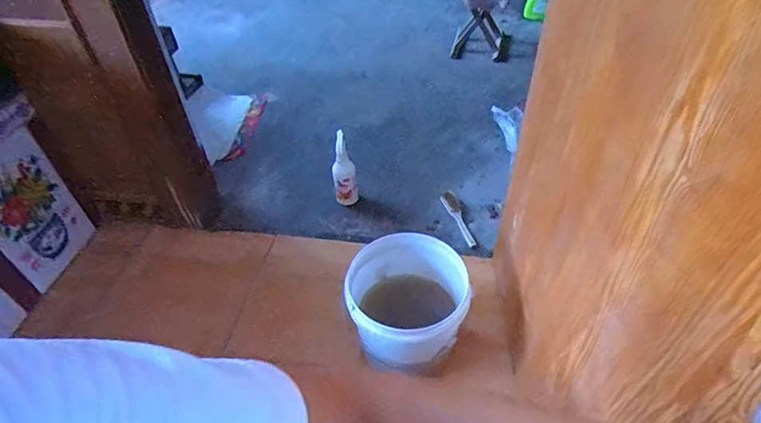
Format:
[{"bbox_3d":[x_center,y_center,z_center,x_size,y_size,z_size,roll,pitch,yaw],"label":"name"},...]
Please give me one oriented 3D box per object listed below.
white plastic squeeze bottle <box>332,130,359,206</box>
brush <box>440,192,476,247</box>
[{"bbox_3d":[-0.112,-0.123,1.417,0.072,0.224,0.084,-9,45,-5],"label":"white plastic squeeze bottle"},{"bbox_3d":[0.228,0.023,1.328,0.056,0.030,0.208,-18,46,-13],"label":"brush"}]

